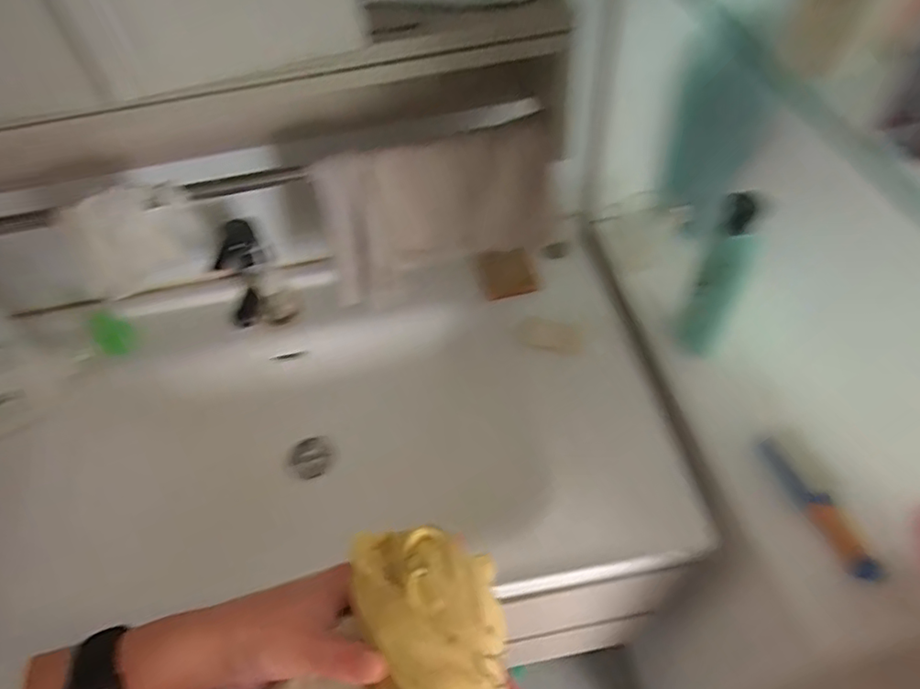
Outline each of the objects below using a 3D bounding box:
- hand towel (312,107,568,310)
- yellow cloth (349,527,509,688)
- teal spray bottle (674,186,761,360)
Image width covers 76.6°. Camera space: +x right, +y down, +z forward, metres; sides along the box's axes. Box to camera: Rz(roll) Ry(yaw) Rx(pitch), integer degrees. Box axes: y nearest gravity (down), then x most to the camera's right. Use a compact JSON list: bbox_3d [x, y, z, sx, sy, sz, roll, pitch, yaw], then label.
[{"bbox_3d":[-0.018,-0.145,0.644,0.256,0.173,0.040,-12,52,-3],"label":"hand towel"},{"bbox_3d":[-0.015,0.162,0.312,0.076,0.049,0.118,-10,51,-4],"label":"yellow cloth"},{"bbox_3d":[0.278,-0.073,0.638,0.054,0.197,0.050,19,56,19],"label":"teal spray bottle"}]

